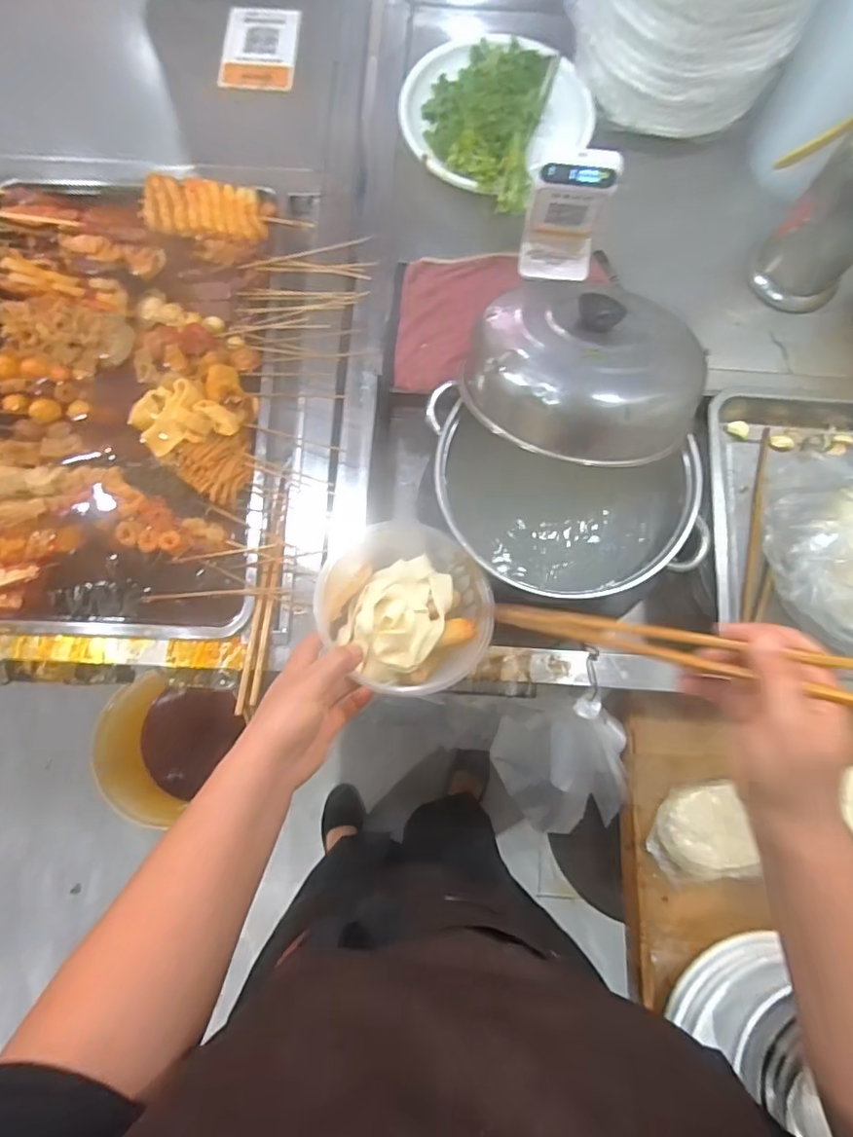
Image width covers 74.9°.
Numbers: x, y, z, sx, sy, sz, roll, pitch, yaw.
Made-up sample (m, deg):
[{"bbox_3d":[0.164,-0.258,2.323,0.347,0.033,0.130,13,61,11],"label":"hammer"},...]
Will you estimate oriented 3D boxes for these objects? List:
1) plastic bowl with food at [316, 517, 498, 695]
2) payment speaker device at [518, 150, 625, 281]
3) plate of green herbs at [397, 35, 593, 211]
[{"bbox_3d":[-0.021,0.032,0.550,0.157,0.076,0.179,-44,82,-8],"label":"plastic bowl with food"},{"bbox_3d":[0.161,-0.413,0.641,0.092,0.152,0.046,10,79,1],"label":"payment speaker device"},{"bbox_3d":[0.088,-0.590,0.723,0.236,0.059,0.239,0,79,-1],"label":"plate of green herbs"}]

